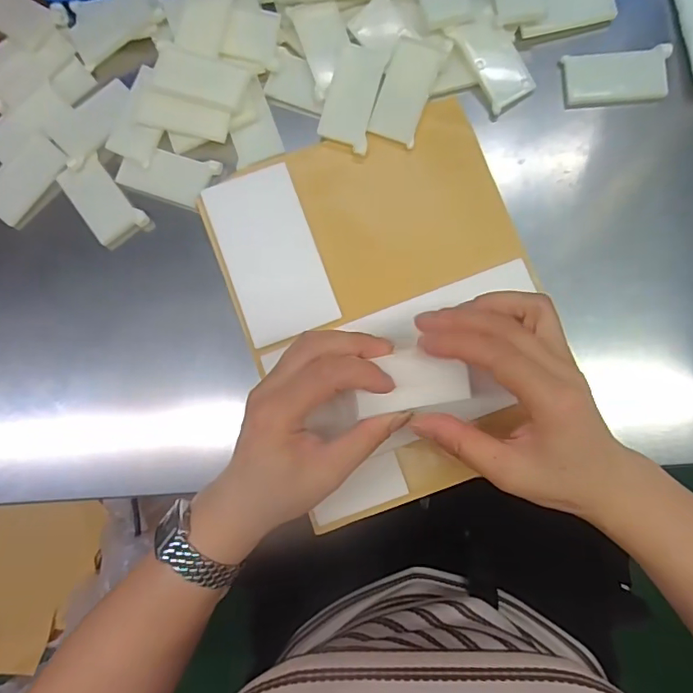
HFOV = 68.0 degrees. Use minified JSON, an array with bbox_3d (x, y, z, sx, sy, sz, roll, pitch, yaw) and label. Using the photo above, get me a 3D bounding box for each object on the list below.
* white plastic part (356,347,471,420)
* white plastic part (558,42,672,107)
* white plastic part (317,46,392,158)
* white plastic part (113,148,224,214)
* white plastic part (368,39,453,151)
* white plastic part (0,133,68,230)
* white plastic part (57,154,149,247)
[{"bbox_3d":[0.040,0.020,0.312,0.068,0.009,0.036,-8,86,3],"label":"white plastic part"},{"bbox_3d":[0.207,-0.206,0.393,0.076,0.006,0.041,-3,86,3],"label":"white plastic part"},{"bbox_3d":[0.005,-0.192,0.396,0.037,0.010,0.074,15,87,4],"label":"white plastic part"},{"bbox_3d":[-0.141,-0.137,0.409,0.073,0.006,0.041,21,88,5],"label":"white plastic part"},{"bbox_3d":[0.046,-0.197,0.394,0.038,0.004,0.077,23,99,3],"label":"white plastic part"},{"bbox_3d":[-0.257,-0.131,0.410,0.047,0.006,0.075,42,89,5],"label":"white plastic part"},{"bbox_3d":[-0.195,-0.116,0.407,0.039,0.004,0.071,-38,85,0],"label":"white plastic part"}]

